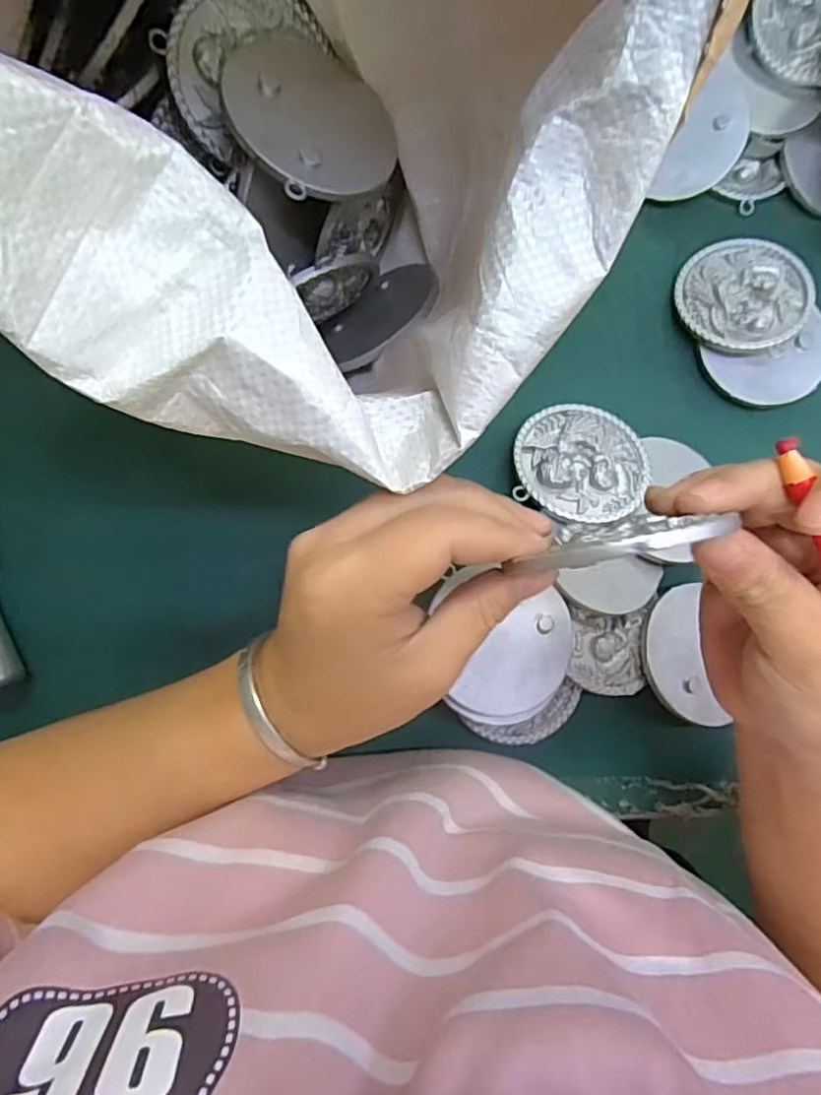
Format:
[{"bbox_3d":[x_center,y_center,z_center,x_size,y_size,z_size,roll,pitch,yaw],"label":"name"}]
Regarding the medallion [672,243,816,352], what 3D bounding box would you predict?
[{"bbox_3d":[0.195,-0.147,0.359,0.073,0.005,0.072,-3,74,7],"label":"medallion"}]

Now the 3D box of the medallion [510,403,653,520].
[{"bbox_3d":[0.093,-0.047,0.334,0.071,0.004,0.071,7,66,0],"label":"medallion"}]

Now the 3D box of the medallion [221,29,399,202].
[{"bbox_3d":[-0.046,-0.183,0.259,0.082,0.010,0.075,7,73,-25],"label":"medallion"}]

